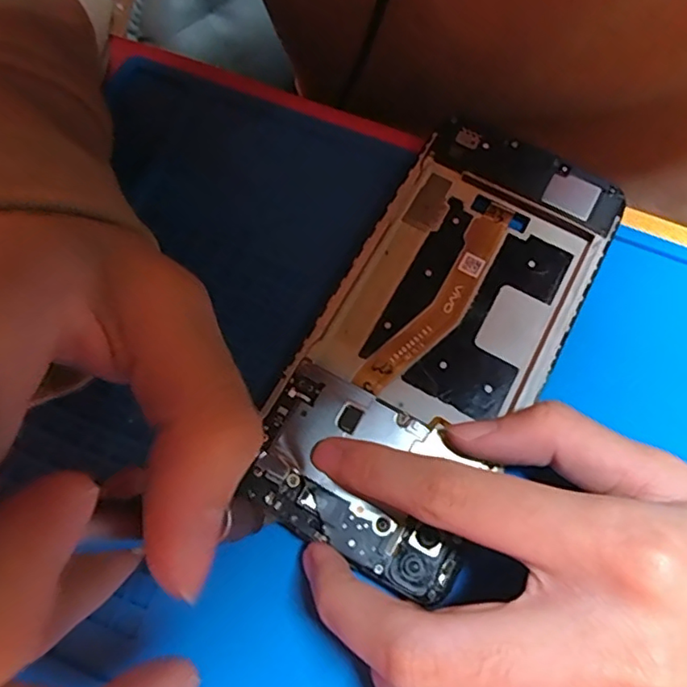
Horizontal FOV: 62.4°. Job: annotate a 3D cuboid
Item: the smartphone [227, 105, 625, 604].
[{"bbox_3d":[0.030,-0.006,0.178,0.069,0.007,0.147,32,73,9],"label":"smartphone"}]

